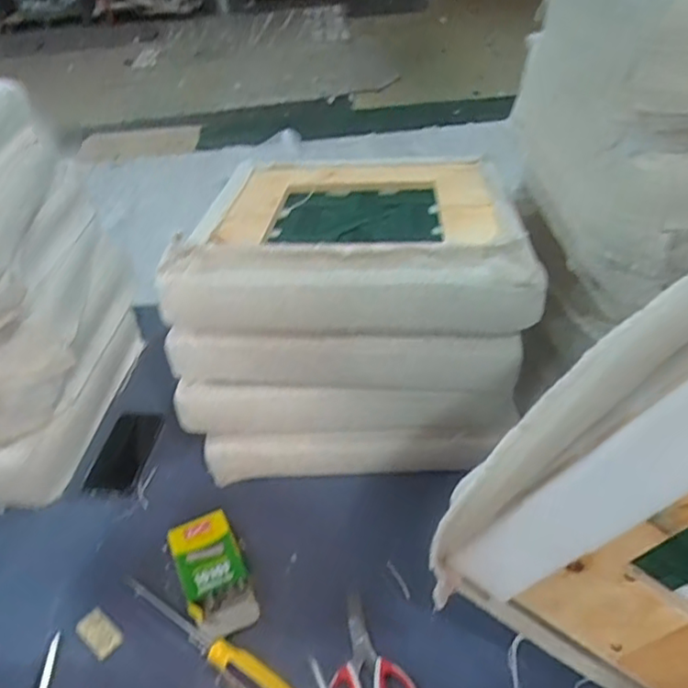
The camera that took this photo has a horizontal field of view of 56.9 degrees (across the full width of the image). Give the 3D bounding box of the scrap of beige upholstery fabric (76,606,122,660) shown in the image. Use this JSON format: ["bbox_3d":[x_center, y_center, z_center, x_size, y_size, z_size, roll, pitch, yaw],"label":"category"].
[{"bbox_3d":[-0.299,0.353,0.775,0.062,0.009,0.035,26,50,35],"label":"scrap of beige upholstery fabric"}]

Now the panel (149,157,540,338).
[{"bbox_3d":[0.025,-0.172,0.888,0.452,0.090,0.407,1,39,10],"label":"panel"}]

